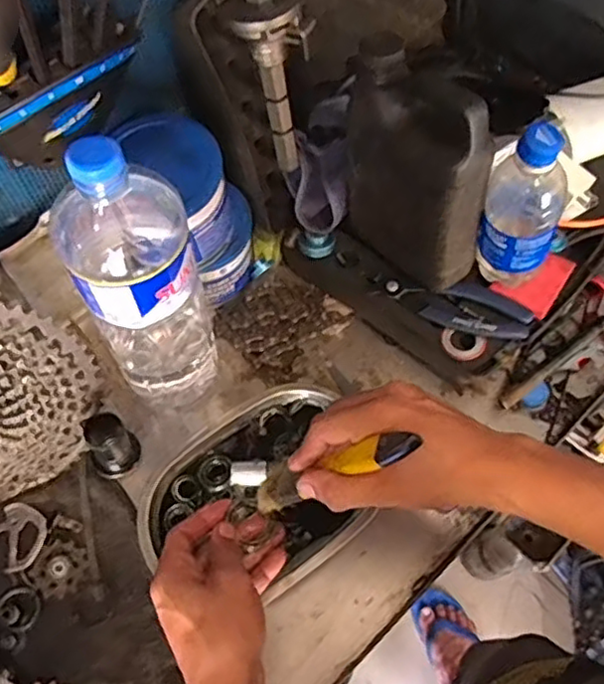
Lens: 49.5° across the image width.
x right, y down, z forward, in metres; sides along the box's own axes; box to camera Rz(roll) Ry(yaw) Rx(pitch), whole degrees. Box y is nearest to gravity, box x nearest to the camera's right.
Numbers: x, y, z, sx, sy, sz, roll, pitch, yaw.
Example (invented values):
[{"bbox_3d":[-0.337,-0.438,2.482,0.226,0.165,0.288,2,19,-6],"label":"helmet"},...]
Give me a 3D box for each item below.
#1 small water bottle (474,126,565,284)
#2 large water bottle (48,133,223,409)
[{"bbox_3d":[0.191,-0.114,0.560,0.072,0.161,0.060,33,68,14],"label":"small water bottle"},{"bbox_3d":[-0.123,-0.042,0.516,0.087,0.313,0.100,-13,65,-7],"label":"large water bottle"}]

